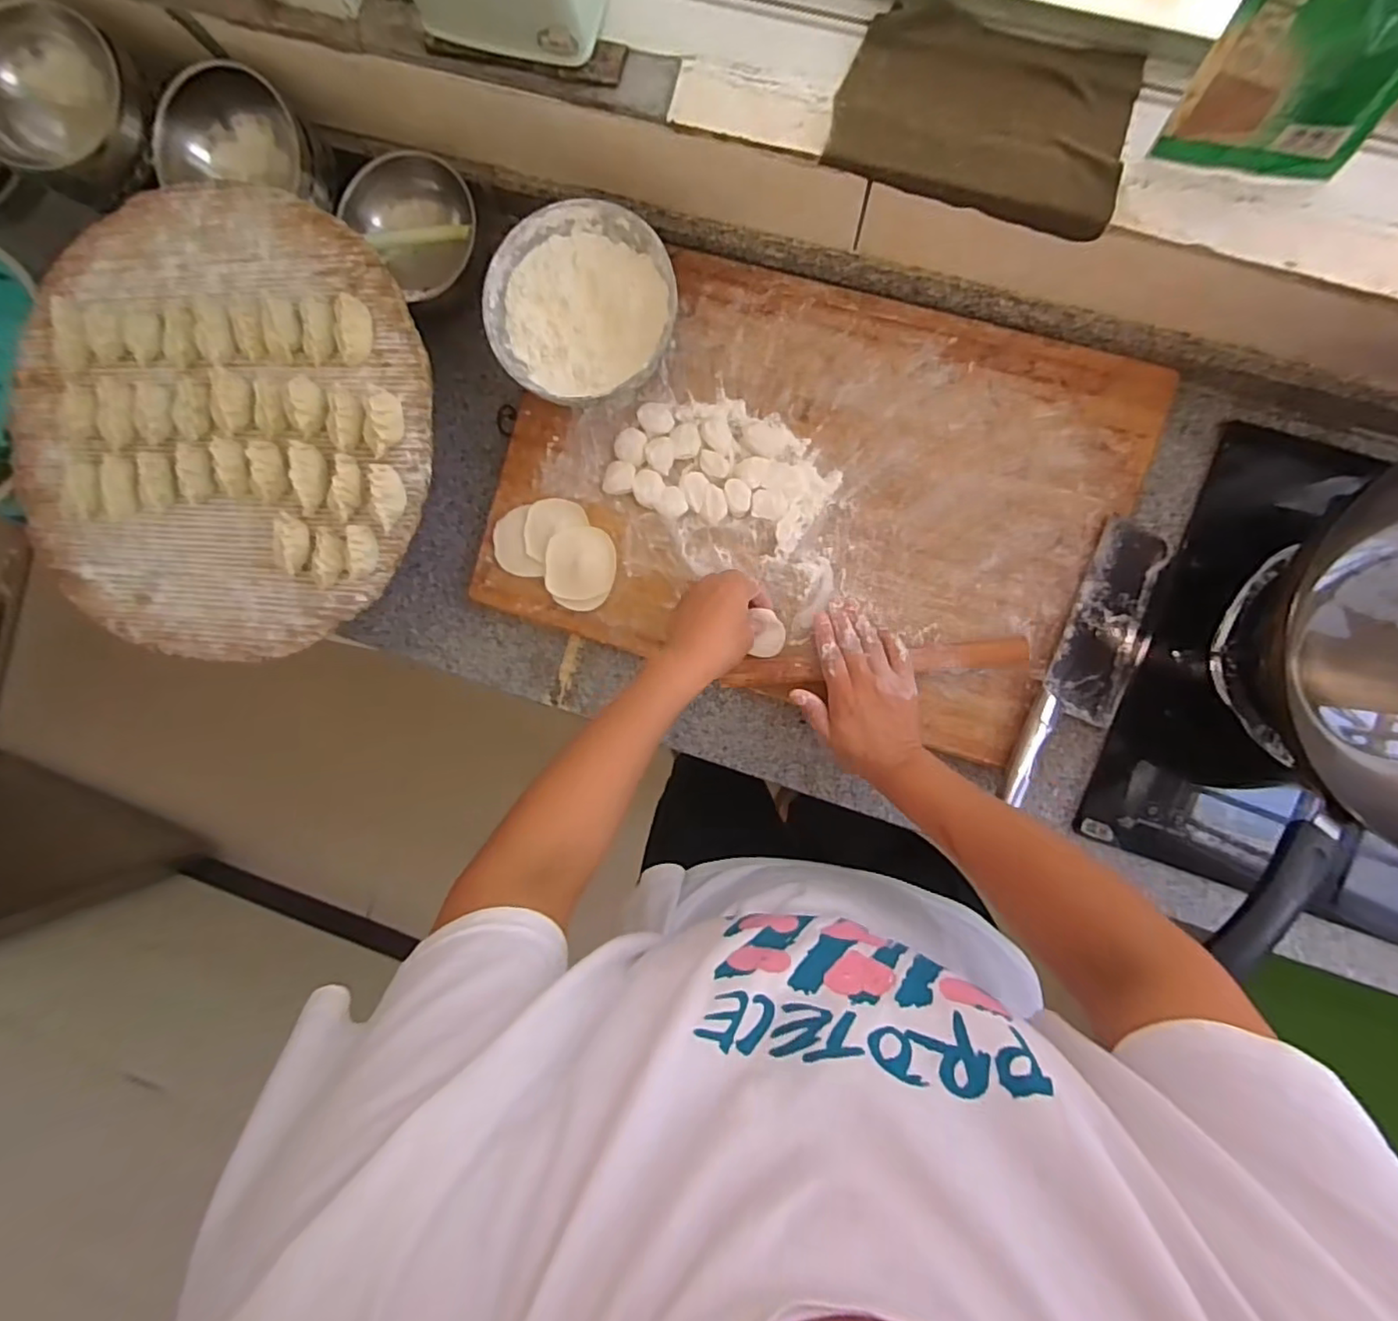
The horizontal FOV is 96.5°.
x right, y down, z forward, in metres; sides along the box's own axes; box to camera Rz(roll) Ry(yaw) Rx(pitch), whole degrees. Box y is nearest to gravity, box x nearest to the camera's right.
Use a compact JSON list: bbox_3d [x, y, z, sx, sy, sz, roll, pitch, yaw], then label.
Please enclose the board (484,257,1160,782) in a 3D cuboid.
[{"bbox_3d":[0.096,-0.163,0.617,0.587,0.043,0.391,18,94,6],"label":"board"}]

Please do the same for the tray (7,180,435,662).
[{"bbox_3d":[-0.442,-0.211,0.566,0.394,0.043,0.403,0,91,7],"label":"tray"}]

